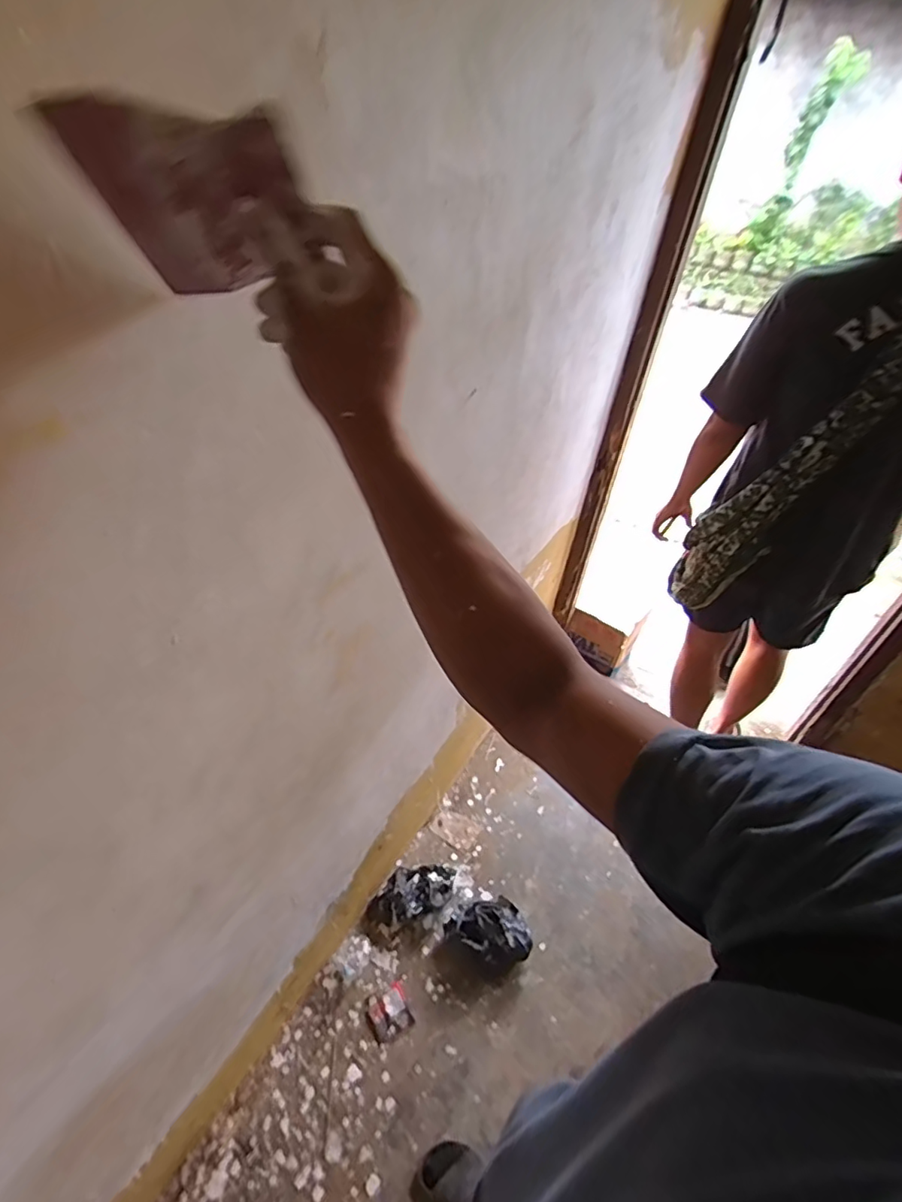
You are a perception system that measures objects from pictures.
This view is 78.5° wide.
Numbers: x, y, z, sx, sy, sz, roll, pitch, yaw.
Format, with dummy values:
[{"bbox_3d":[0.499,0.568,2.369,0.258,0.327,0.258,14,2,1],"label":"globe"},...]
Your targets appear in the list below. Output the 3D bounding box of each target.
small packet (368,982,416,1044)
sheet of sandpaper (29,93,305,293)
[{"bbox_3d":[-0.134,0.912,1.222,0.082,0.009,0.087,-17,45,-26],"label":"small packet"},{"bbox_3d":[-0.127,-0.205,0.289,0.100,0.112,0.009,0,79,3],"label":"sheet of sandpaper"}]

